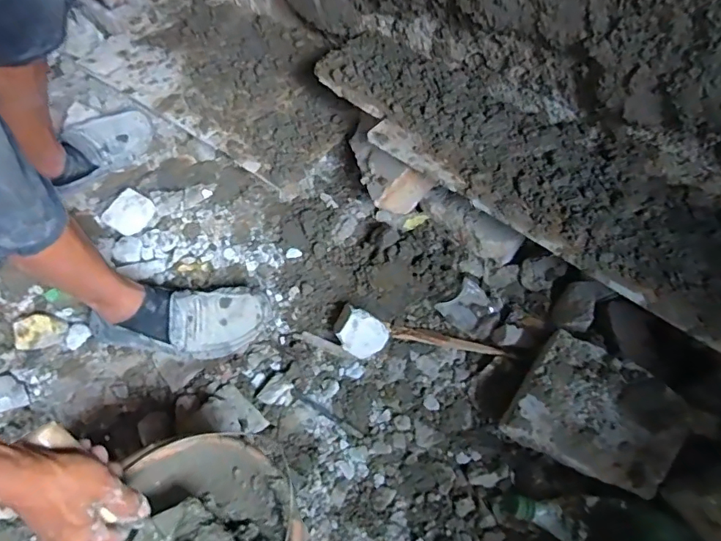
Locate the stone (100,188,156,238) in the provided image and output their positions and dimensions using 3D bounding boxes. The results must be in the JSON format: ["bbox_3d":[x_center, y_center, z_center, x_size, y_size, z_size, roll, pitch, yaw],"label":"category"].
[{"bbox_3d":[-0.413,-0.105,0.854,0.070,0.024,0.080,33,67,16],"label":"stone"}]

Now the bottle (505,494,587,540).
[{"bbox_3d":[0.255,0.336,0.649,0.107,0.031,0.036,25,65,10],"label":"bottle"}]

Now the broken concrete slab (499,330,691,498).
[{"bbox_3d":[0.329,0.198,0.656,0.205,0.041,0.160,32,67,13],"label":"broken concrete slab"}]

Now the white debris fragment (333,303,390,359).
[{"bbox_3d":[-0.003,0.096,0.753,0.088,0.047,0.071,29,66,12],"label":"white debris fragment"}]

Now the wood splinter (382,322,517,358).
[{"bbox_3d":[0.140,0.111,0.768,0.201,0.014,0.019,10,63,5],"label":"wood splinter"}]

